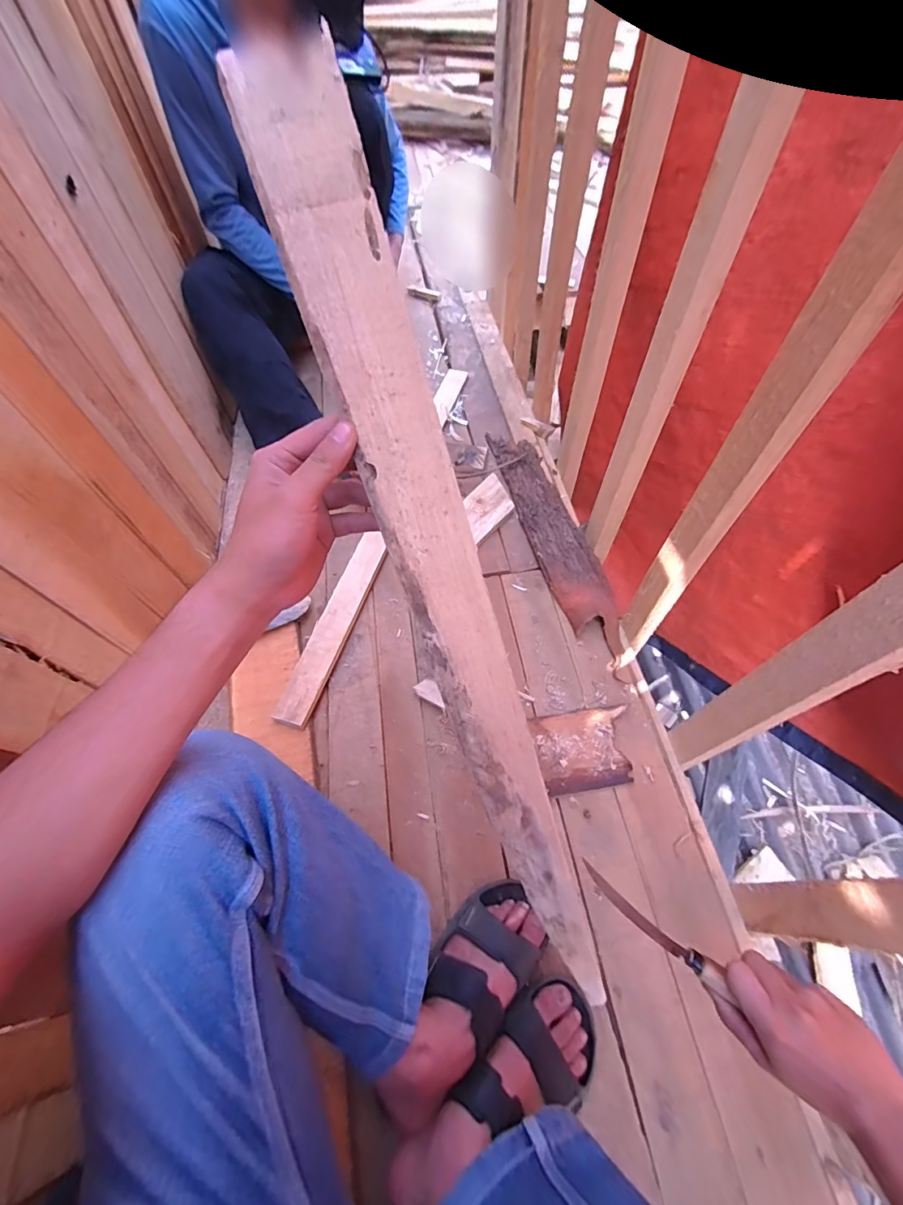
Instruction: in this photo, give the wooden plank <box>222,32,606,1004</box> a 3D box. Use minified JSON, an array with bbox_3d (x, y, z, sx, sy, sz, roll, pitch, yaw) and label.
[{"bbox_3d":[0.030,0.075,0.370,0.059,0.764,0.016,-26,24,-15],"label":"wooden plank"}]

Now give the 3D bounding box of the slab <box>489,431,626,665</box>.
[{"bbox_3d":[0.198,-0.147,0.903,0.099,0.046,0.555,-13,60,-8],"label":"slab"}]

